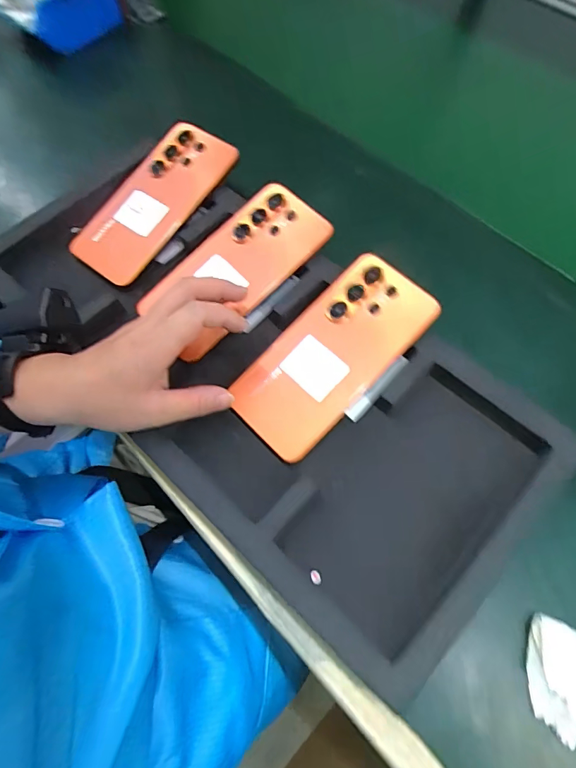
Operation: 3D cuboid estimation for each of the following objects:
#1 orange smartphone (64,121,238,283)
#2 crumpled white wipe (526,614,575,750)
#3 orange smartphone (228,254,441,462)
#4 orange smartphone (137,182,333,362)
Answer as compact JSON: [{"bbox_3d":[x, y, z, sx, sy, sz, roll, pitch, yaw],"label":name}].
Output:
[{"bbox_3d":[-0.126,-0.170,0.408,0.072,0.013,0.163,39,86,9],"label":"orange smartphone"},{"bbox_3d":[0.170,0.181,0.274,0.050,0.020,0.057,38,70,16],"label":"crumpled white wipe"},{"bbox_3d":[0.033,-0.023,0.343,0.165,0.016,0.079,-46,72,-4],"label":"orange smartphone"},{"bbox_3d":[-0.045,-0.100,0.381,0.163,0.012,0.078,-41,78,3],"label":"orange smartphone"}]

